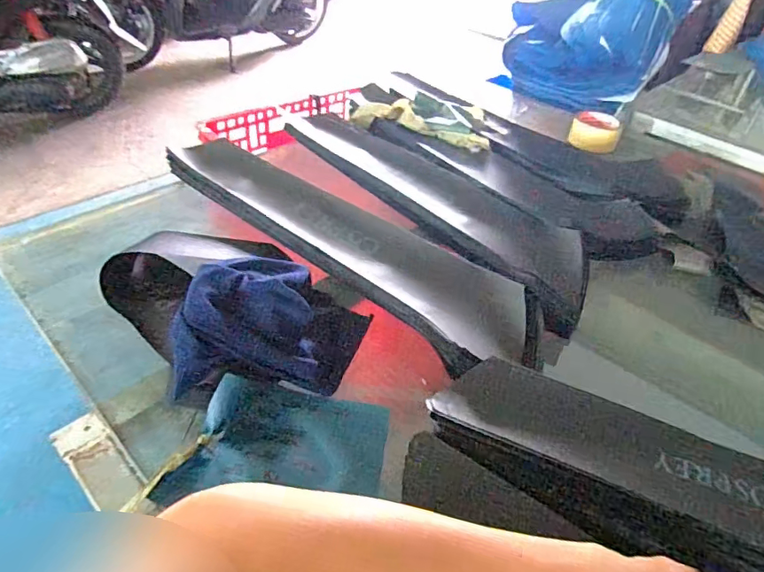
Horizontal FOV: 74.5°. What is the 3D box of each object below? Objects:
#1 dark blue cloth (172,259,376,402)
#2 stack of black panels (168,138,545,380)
[{"bbox_3d":[-0.107,0.045,0.519,0.181,0.096,0.157,1,41,-5],"label":"dark blue cloth"},{"bbox_3d":[-0.062,-0.076,0.665,0.587,0.051,0.125,34,48,28],"label":"stack of black panels"}]

